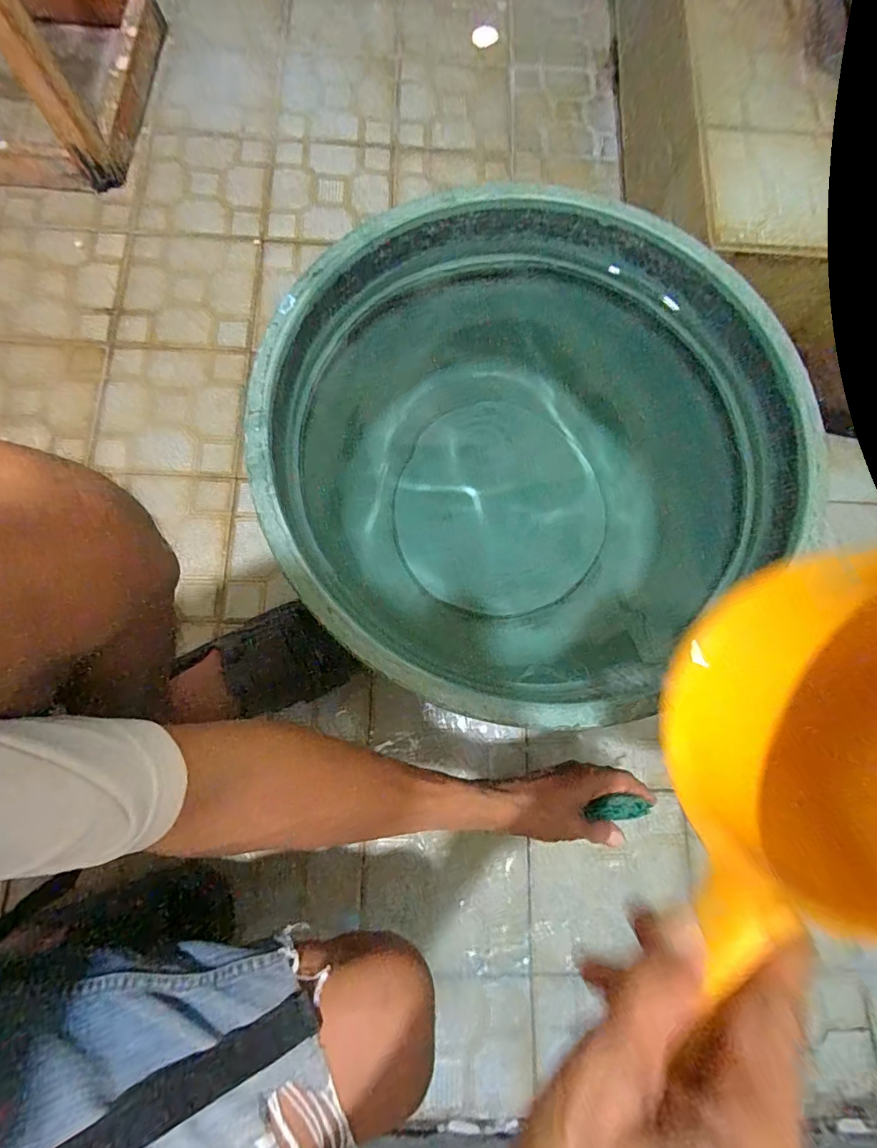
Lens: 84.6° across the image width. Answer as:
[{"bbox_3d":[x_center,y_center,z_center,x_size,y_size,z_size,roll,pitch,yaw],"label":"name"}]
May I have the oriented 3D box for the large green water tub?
[{"bbox_3d":[0.066,-0.118,0.499,0.415,0.218,0.452,40,78,7],"label":"large green water tub"}]

